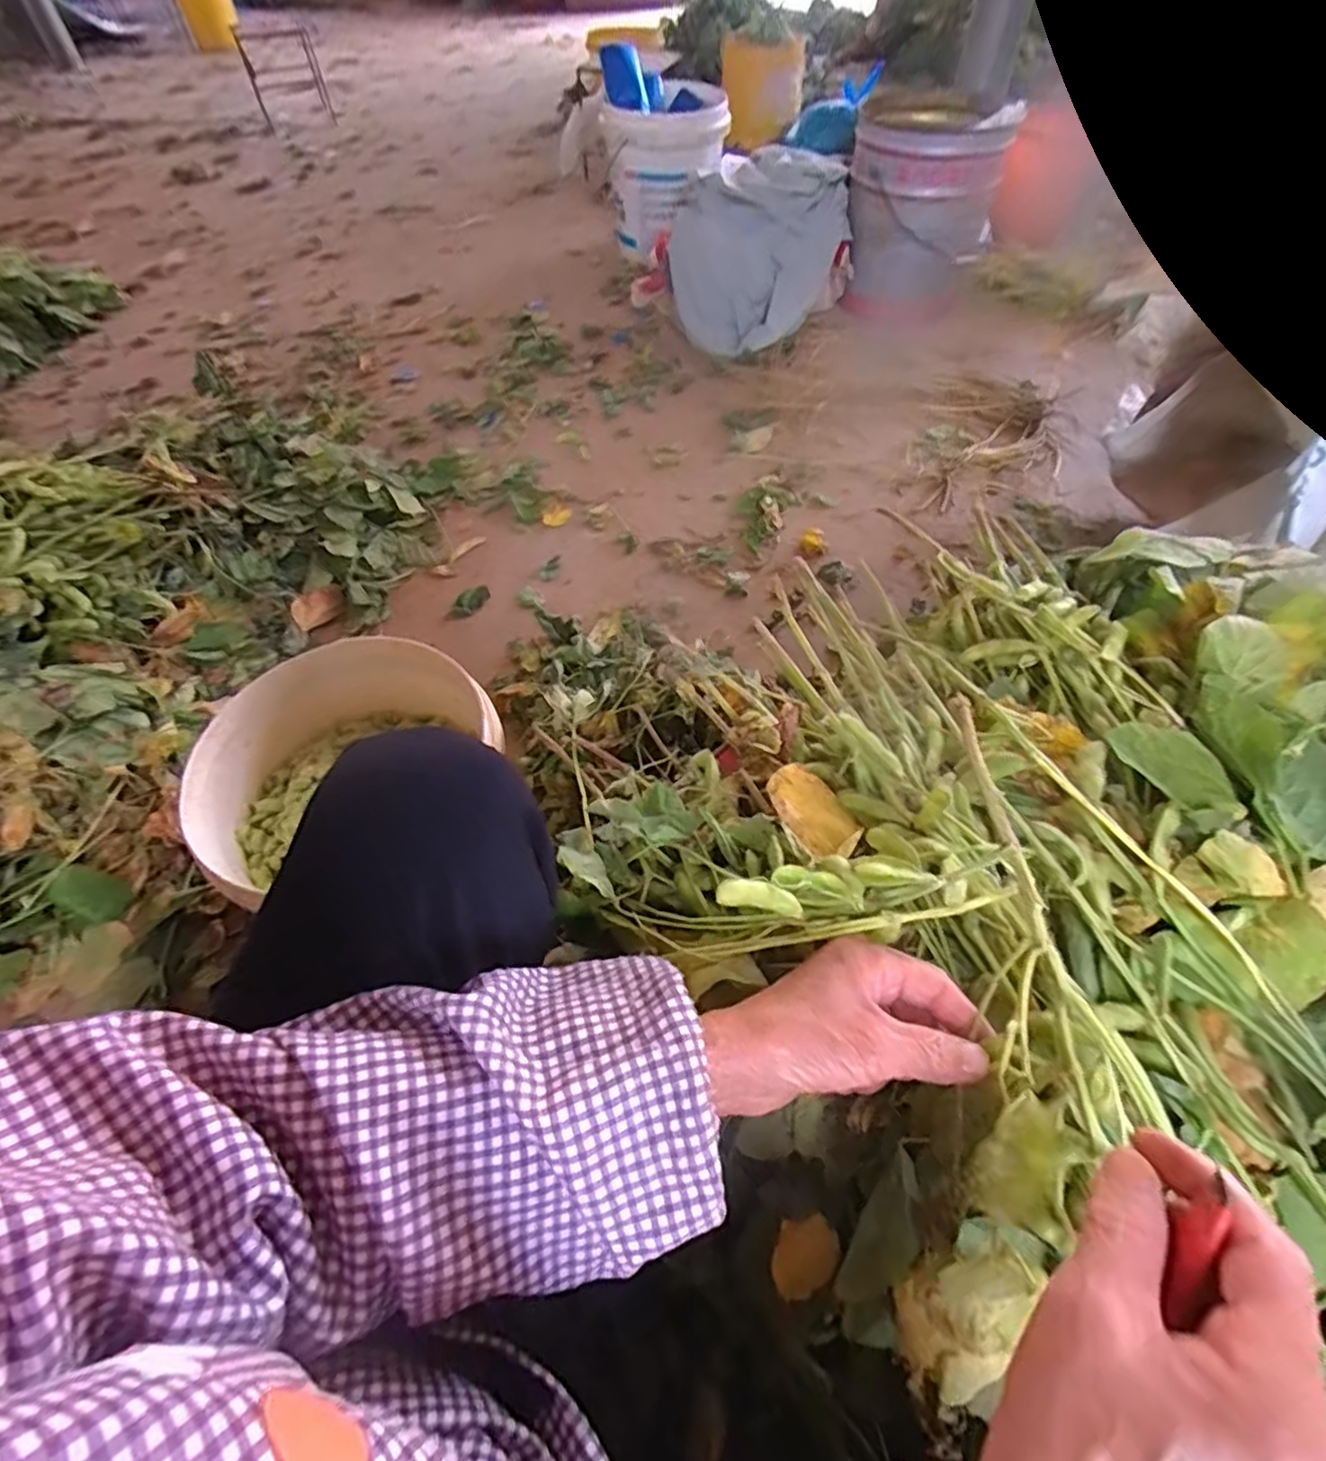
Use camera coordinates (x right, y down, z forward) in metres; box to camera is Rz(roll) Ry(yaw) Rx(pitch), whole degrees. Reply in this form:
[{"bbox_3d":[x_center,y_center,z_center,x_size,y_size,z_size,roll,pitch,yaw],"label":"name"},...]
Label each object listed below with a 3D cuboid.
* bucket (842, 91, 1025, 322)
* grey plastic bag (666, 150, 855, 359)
[{"bbox_3d":[0.556,-1.154,1.433,0.296,0.298,0.364,15,55,10],"label":"bucket"},{"bbox_3d":[0.196,-1.003,1.383,0.344,0.248,0.348,11,54,7],"label":"grey plastic bag"}]

